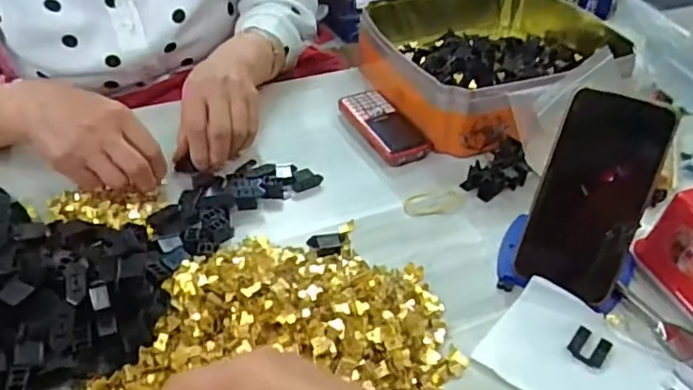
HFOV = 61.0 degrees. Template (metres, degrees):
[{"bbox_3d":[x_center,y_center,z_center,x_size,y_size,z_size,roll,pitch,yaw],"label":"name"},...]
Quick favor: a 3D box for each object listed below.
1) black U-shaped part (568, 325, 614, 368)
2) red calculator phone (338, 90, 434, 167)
[{"bbox_3d":[0.177,0.111,0.427,0.024,0.007,0.027,27,45,28],"label":"black U-shaped part"},{"bbox_3d":[0.044,-0.075,0.644,0.058,0.022,0.122,-18,43,-23],"label":"red calculator phone"}]

